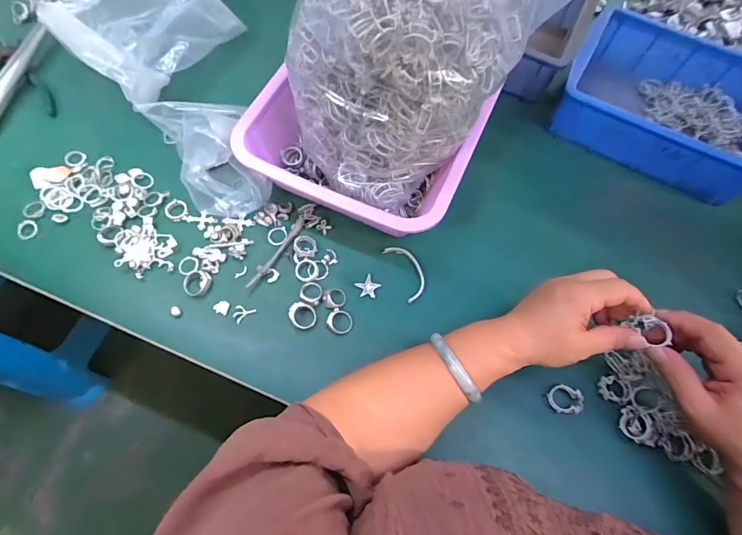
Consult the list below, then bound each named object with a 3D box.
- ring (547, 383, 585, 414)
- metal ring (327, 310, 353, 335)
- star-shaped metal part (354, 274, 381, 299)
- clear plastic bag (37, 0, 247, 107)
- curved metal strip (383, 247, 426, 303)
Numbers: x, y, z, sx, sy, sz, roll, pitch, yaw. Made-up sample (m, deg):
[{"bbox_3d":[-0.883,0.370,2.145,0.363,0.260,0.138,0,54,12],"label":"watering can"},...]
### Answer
[{"bbox_3d":[0.188,0.126,0.392,0.031,0.009,0.025,12,68,2],"label":"ring"},{"bbox_3d":[-0.031,0.055,0.412,0.025,0.005,0.023,1,68,-3],"label":"metal ring"},{"bbox_3d":[-0.002,0.021,0.428,0.023,0.004,0.023,-30,73,-14],"label":"star-shaped metal part"},{"bbox_3d":[-0.287,-0.296,0.497,0.148,0.099,0.182,28,69,8],"label":"clear plastic bag"},{"bbox_3d":[0.039,0.003,0.436,0.027,0.009,0.066,-23,71,-12],"label":"curved metal strip"}]

